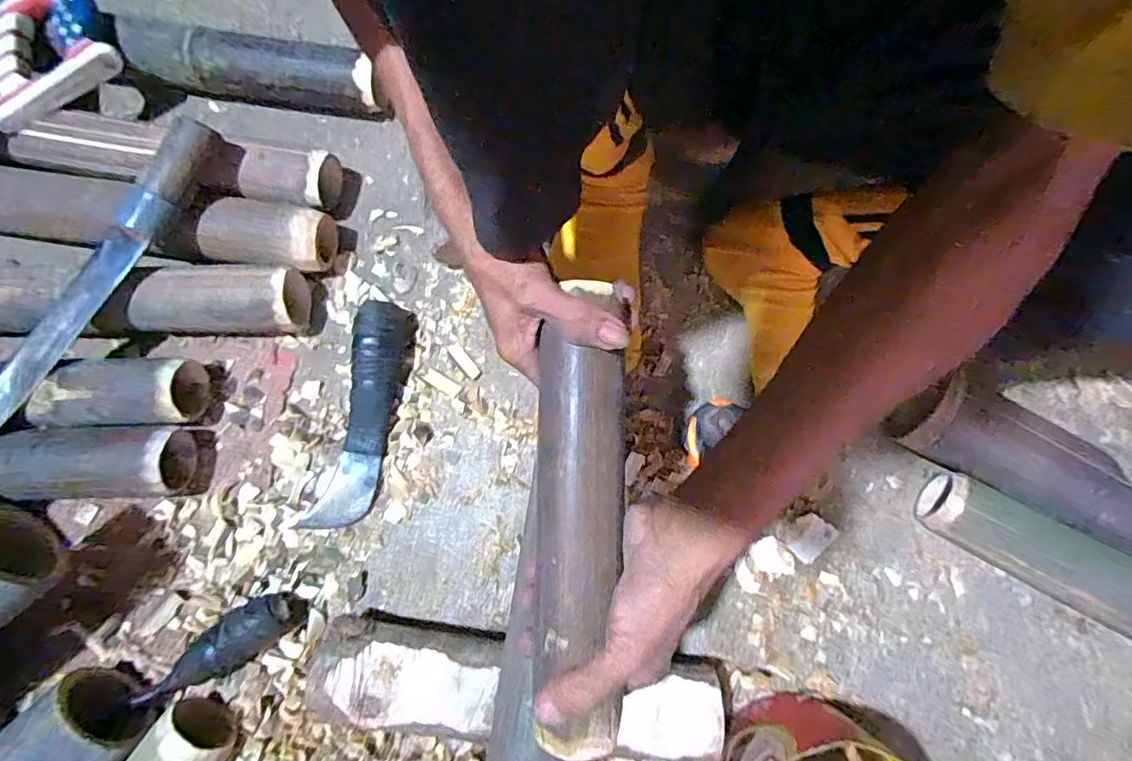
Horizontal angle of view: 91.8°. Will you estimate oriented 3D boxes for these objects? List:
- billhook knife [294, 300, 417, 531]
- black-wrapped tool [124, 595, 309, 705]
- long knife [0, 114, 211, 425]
[{"bbox_3d":[-0.184,0.031,0.498,0.051,0.035,0.208,12,75,1],"label":"billhook knife"},{"bbox_3d":[-0.276,0.217,0.436,0.126,0.034,0.035,-39,80,-11],"label":"black-wrapped tool"},{"bbox_3d":[-0.403,-0.085,0.457,0.033,0.052,0.316,31,77,6],"label":"long knife"}]

